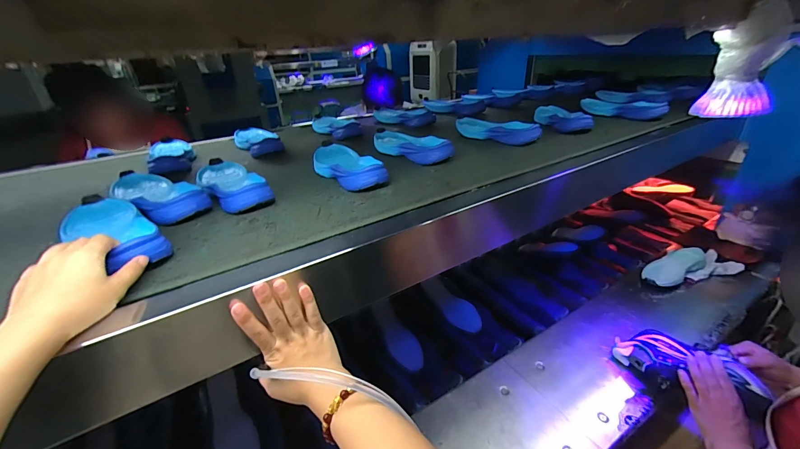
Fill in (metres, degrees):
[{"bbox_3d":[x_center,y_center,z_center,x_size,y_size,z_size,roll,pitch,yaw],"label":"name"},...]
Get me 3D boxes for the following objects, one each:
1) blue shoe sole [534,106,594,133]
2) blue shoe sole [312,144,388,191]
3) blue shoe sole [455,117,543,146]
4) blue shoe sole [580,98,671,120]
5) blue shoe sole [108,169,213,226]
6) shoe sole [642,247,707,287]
[{"bbox_3d":[0.438,-0.299,0.934,0.090,0.032,0.232,0,28,5],"label":"blue shoe sole"},{"bbox_3d":[-0.110,-0.119,0.657,0.094,0.038,0.259,-15,30,-22],"label":"blue shoe sole"},{"bbox_3d":[0.227,-0.238,0.837,0.078,0.034,0.234,-20,32,-30],"label":"blue shoe sole"},{"bbox_3d":[0.632,-0.340,0.982,0.078,0.038,0.238,-18,31,-26],"label":"blue shoe sole"},{"bbox_3d":[-0.408,-0.057,0.562,0.251,0.035,0.084,18,34,34],"label":"blue shoe sole"},{"bbox_3d":[0.789,0.128,0.987,0.227,0.059,0.092,-17,31,-25],"label":"shoe sole"}]

